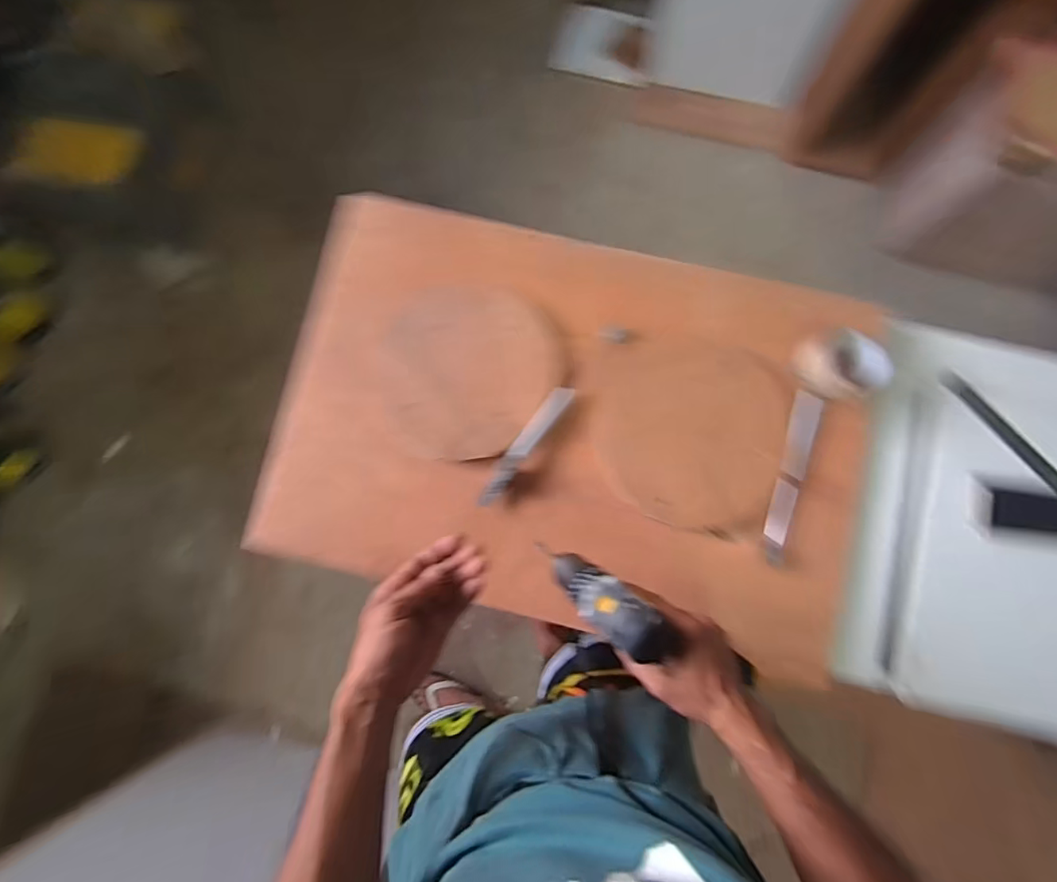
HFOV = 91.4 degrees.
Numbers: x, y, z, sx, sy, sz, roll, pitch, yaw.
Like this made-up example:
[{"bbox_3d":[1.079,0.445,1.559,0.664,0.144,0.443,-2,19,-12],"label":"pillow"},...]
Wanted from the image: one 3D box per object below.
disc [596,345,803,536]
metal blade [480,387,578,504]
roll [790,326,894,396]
[{"bbox_3d":[0.224,-0.015,0.718,0.258,0.014,0.256,0,84,2],"label":"disc"},{"bbox_3d":[-0.006,0.005,0.717,0.028,0.006,0.198,37,86,5],"label":"metal blade"},{"bbox_3d":[0.427,-0.104,0.705,0.107,0.037,0.090,-15,83,0],"label":"roll"}]

